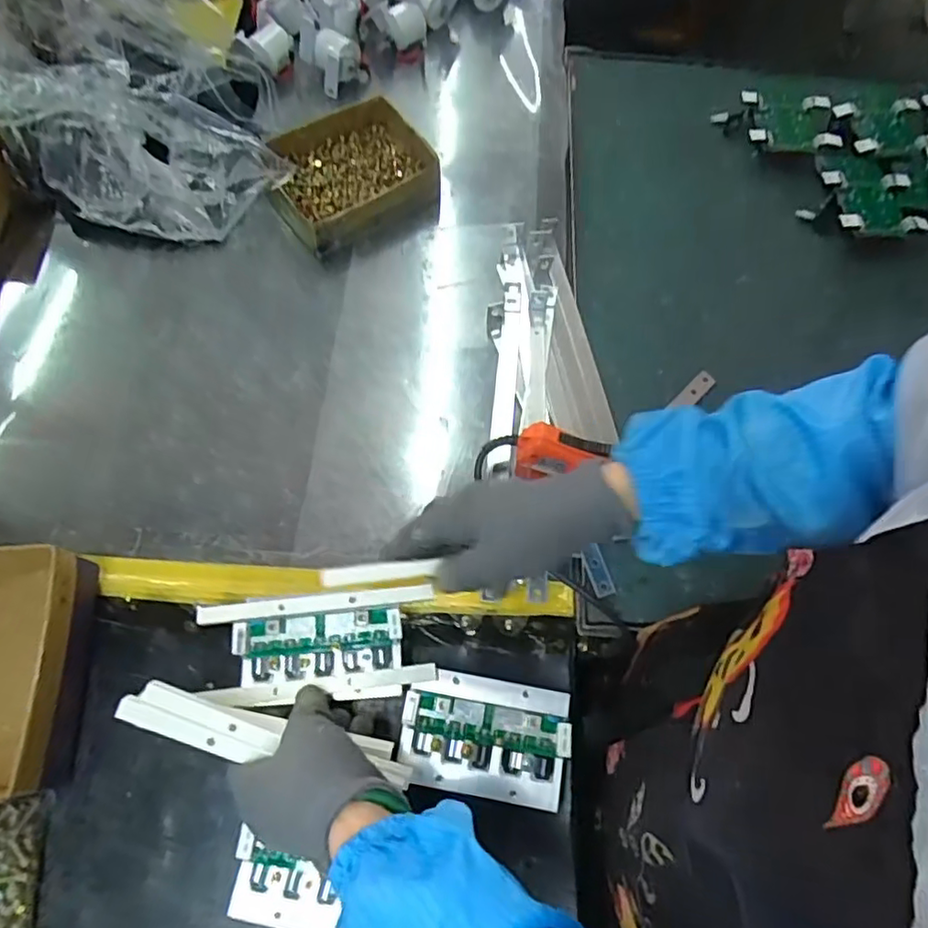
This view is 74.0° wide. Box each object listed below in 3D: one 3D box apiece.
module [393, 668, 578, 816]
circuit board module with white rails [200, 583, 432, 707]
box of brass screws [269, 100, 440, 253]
[{"bbox_3d":[0.015,0.198,0.448,0.119,0.023,0.079,10,67,2],"label":"module"},{"bbox_3d":[-0.110,0.136,0.469,0.168,0.017,0.081,-3,68,-3],"label":"circuit board module with white rails"},{"bbox_3d":[-0.127,-0.319,0.692,0.184,0.047,0.156,-27,71,-13],"label":"box of brass screws"}]

